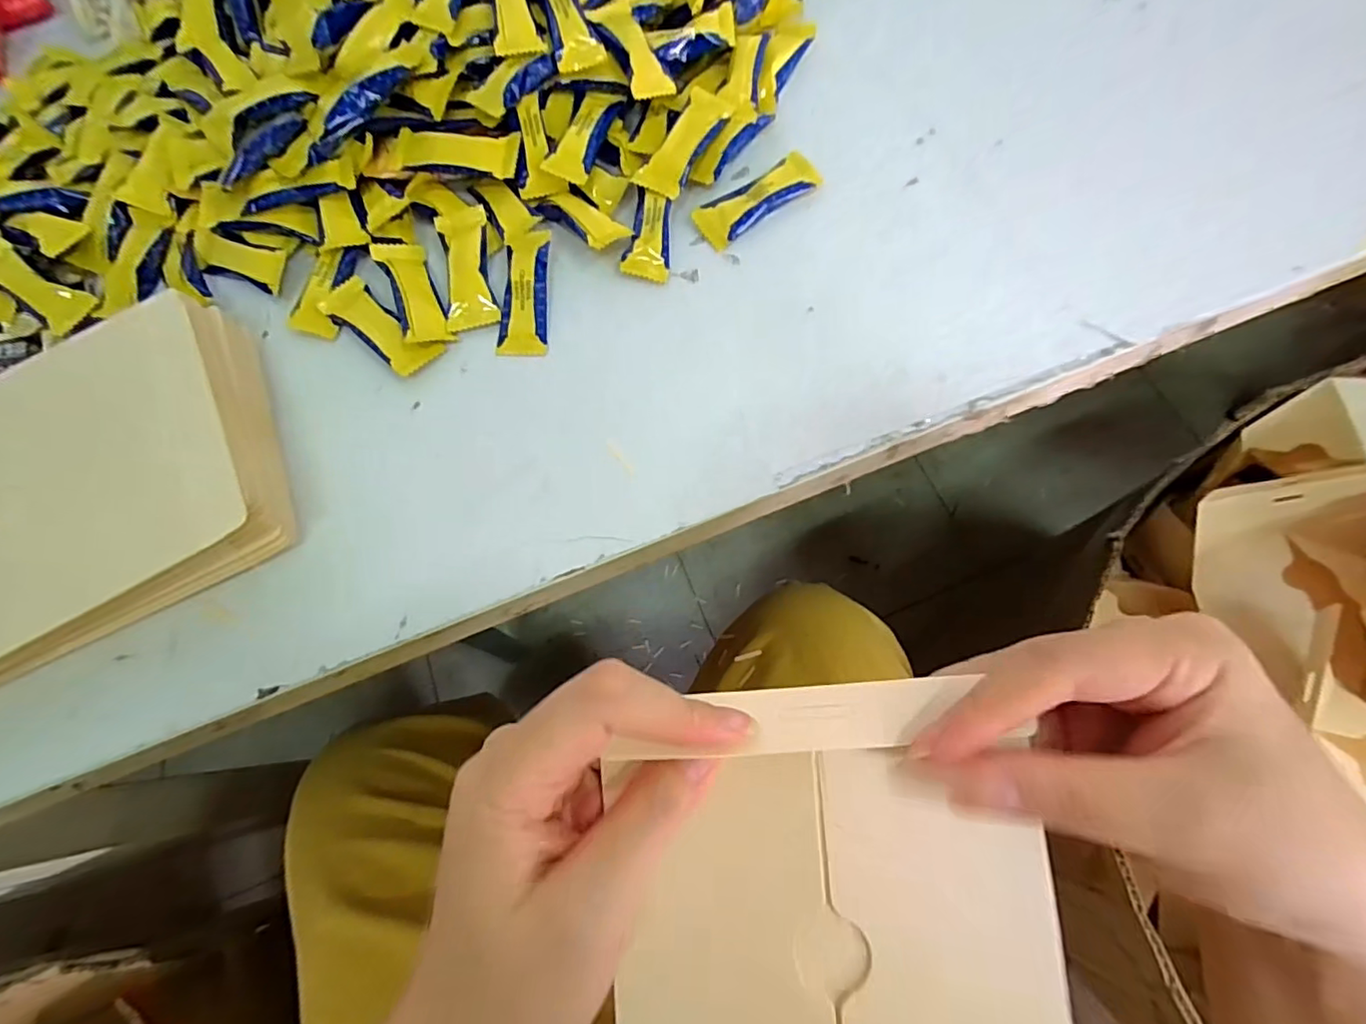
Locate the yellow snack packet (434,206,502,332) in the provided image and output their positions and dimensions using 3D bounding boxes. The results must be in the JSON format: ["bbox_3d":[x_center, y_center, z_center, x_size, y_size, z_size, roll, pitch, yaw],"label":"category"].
[{"bbox_3d":[-0.112,-0.127,0.299,0.027,0.008,0.063,-11,69,1],"label":"yellow snack packet"}]

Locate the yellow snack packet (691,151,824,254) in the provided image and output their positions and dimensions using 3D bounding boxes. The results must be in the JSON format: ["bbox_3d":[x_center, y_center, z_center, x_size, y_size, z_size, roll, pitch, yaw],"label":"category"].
[{"bbox_3d":[0.040,-0.166,0.308,0.070,0.008,0.025,-34,70,-8],"label":"yellow snack packet"}]

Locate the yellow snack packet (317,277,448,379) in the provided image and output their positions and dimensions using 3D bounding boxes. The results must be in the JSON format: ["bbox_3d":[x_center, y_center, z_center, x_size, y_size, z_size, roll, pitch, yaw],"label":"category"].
[{"bbox_3d":[-0.155,-0.095,0.295,0.069,0.009,0.025,36,76,17],"label":"yellow snack packet"}]

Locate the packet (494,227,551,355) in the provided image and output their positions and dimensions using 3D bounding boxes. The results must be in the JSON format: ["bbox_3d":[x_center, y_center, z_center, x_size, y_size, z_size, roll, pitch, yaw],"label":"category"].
[{"bbox_3d":[-0.080,-0.113,0.295,0.025,0.012,0.069,0,69,5],"label":"packet"}]

